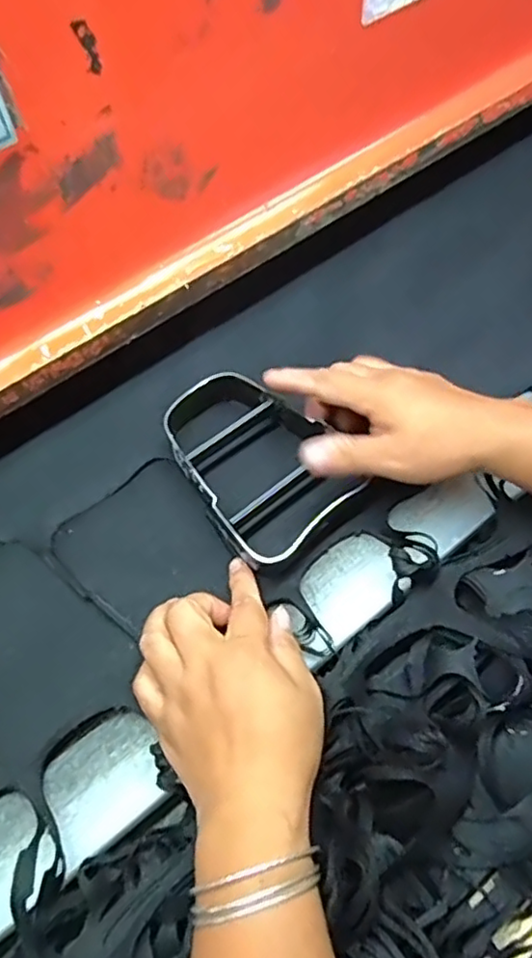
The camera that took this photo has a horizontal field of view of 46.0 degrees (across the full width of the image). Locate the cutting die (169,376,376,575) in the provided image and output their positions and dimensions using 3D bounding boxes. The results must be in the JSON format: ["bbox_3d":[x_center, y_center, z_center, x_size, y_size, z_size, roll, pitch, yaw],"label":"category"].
[{"bbox_3d":[-0.009,-0.014,0.438,0.095,0.037,0.150,-32,67,-15],"label":"cutting die"}]

